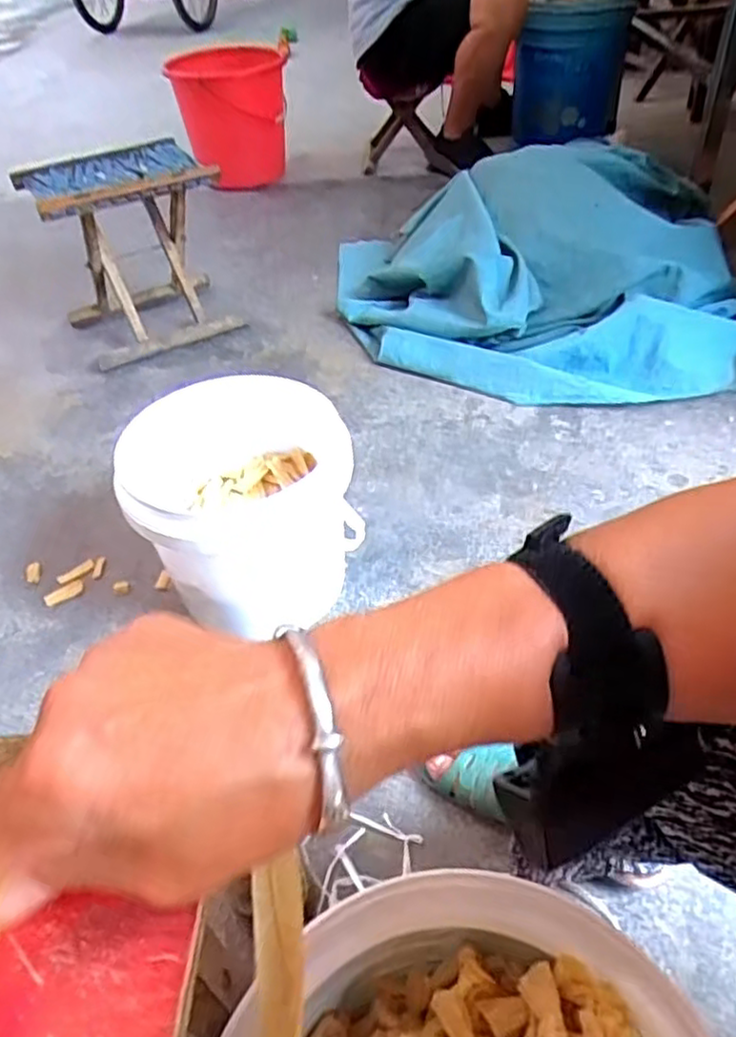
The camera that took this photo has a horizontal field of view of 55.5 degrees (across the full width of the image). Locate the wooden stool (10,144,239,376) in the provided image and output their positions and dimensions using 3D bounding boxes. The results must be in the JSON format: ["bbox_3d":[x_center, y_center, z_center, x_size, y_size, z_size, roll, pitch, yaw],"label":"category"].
[{"bbox_3d":[-0.433,-0.497,1.304,0.283,0.303,0.266,-26,49,-21],"label":"wooden stool"}]

